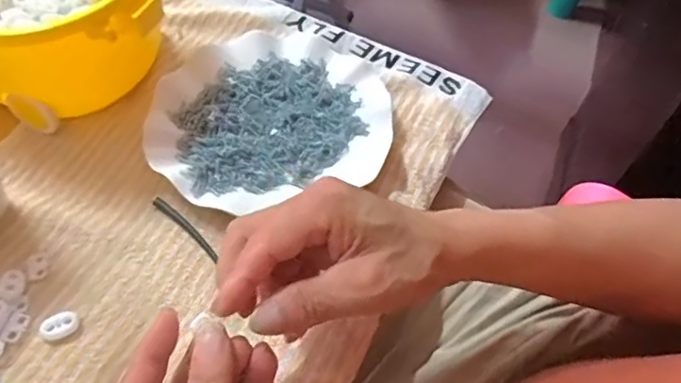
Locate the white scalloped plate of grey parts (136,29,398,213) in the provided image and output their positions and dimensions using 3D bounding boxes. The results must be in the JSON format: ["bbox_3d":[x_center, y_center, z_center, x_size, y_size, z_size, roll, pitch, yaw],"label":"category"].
[{"bbox_3d":[-0.055,-0.061,0.455,0.186,0.025,0.159,-17,58,-16],"label":"white scalloped plate of grey parts"}]

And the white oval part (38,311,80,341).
[{"bbox_3d":[-0.175,0.084,0.356,0.023,0.006,0.016,-24,61,-20],"label":"white oval part"}]

